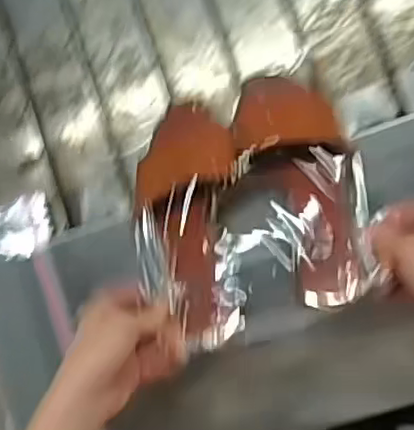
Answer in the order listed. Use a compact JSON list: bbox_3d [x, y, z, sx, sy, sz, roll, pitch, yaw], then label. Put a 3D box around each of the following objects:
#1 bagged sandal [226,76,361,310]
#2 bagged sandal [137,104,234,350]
[{"bbox_3d":[0.067,-0.036,0.529,0.105,0.049,0.228,-18,57,6],"label":"bagged sandal"},{"bbox_3d":[-0.017,-0.008,0.539,0.085,0.049,0.225,-8,65,7],"label":"bagged sandal"}]

